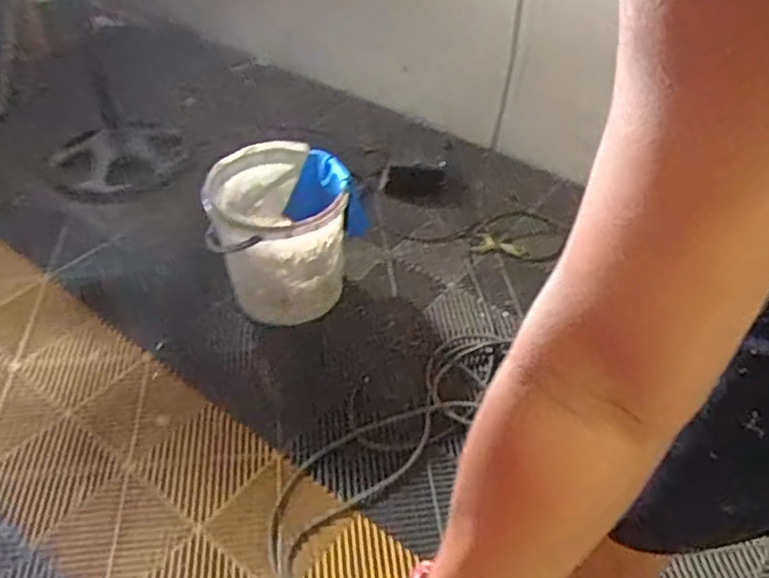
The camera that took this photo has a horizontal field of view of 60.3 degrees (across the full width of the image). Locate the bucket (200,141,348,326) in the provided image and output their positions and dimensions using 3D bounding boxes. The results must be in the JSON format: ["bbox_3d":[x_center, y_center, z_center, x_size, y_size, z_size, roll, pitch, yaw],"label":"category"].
[{"bbox_3d":[-0.245,-0.114,1.491,0.284,0.312,0.299,-16,46,-19],"label":"bucket"}]

